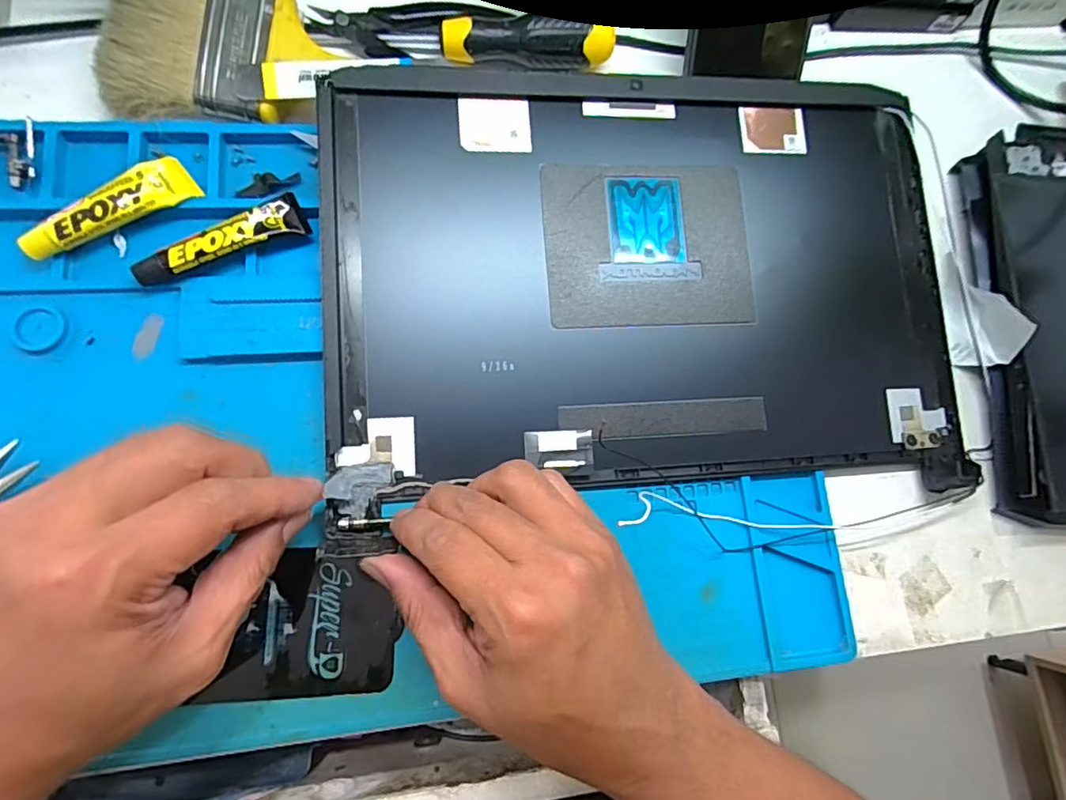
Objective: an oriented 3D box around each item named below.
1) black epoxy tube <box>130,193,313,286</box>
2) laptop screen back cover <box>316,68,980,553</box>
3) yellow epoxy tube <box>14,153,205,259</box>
[{"bbox_3d":[-0.162,-0.082,0.285,0.086,0.015,0.020,-28,88,-9],"label":"black epoxy tube"},{"bbox_3d":[0.071,-0.070,0.319,0.364,0.015,0.246,-4,83,-9],"label":"laptop screen back cover"},{"bbox_3d":[-0.216,-0.098,0.279,0.082,0.017,0.021,-31,88,-10],"label":"yellow epoxy tube"}]

